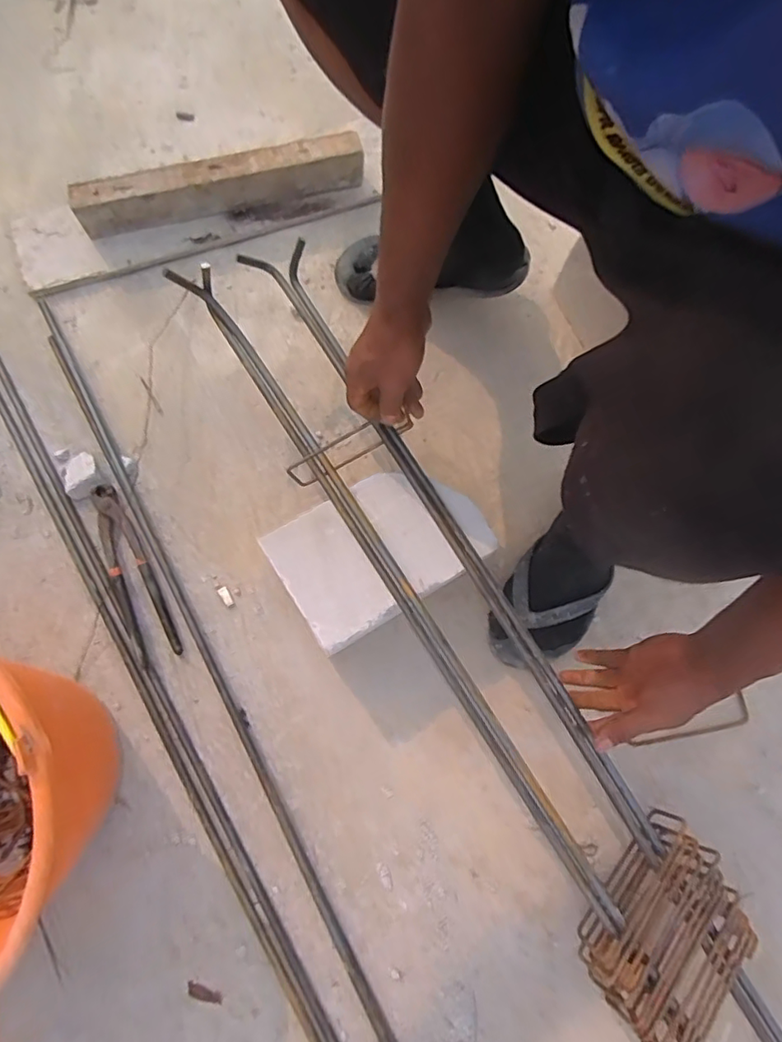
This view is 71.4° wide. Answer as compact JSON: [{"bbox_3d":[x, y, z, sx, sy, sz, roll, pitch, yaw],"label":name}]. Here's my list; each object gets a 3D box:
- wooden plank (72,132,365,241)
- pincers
[{"bbox_3d":[-0.238,-0.454,0.751,0.366,0.076,0.048,-16,77,-4],"label":"wooden plank"},{"bbox_3d":[-0.316,0.061,0.655,0.049,0.016,0.224,-26,78,-6],"label":"pincers"}]

